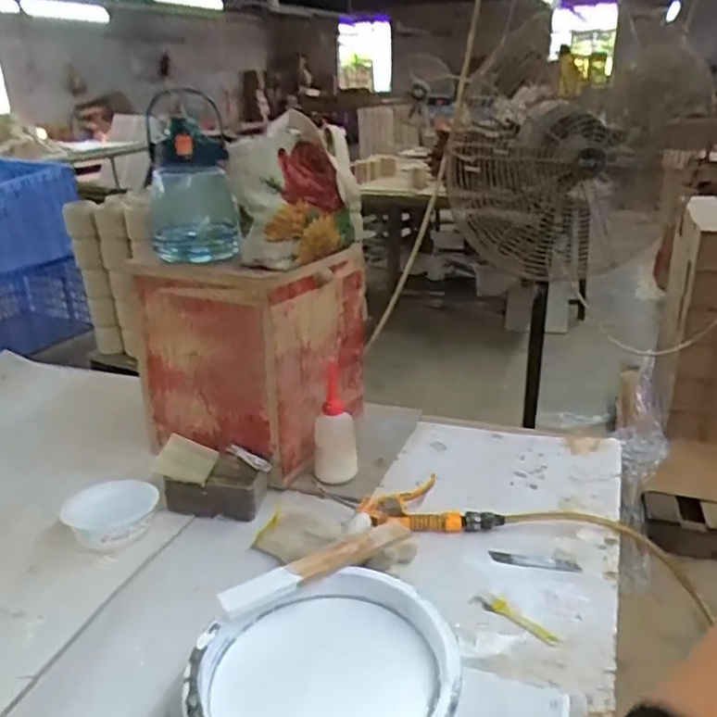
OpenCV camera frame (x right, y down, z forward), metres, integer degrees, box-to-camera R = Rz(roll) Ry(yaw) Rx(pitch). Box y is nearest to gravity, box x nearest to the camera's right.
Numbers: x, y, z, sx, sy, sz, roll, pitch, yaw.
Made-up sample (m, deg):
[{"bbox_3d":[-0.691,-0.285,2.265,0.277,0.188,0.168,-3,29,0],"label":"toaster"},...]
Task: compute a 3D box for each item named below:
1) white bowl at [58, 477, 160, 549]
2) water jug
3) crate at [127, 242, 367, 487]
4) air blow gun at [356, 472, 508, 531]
[{"bbox_3d":[-0.309,0.198,0.824,0.107,0.050,0.099,-4,25,-7],"label":"white bowl"},{"bbox_3d":[-0.242,-0.256,0.924,0.113,0.214,0.140,-9,24,-16],"label":"water jug"},{"bbox_3d":[-0.156,-0.014,1.007,0.278,0.300,0.249,11,27,25],"label":"crate"},{"bbox_3d":[0.092,0.192,0.859,0.175,0.023,0.092,-1,24,-2],"label":"air blow gun"}]

